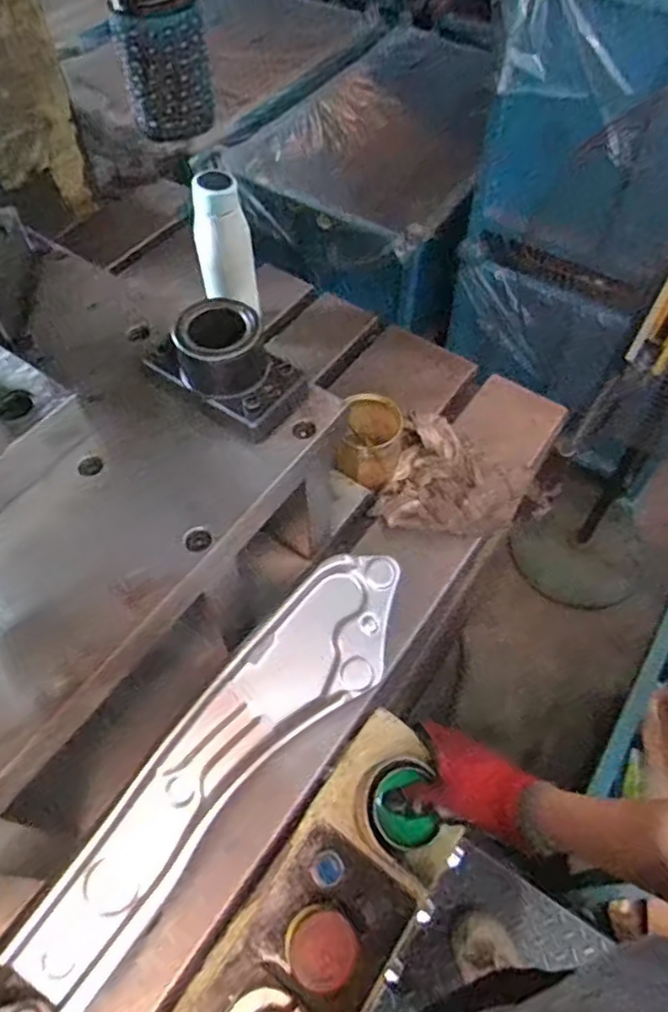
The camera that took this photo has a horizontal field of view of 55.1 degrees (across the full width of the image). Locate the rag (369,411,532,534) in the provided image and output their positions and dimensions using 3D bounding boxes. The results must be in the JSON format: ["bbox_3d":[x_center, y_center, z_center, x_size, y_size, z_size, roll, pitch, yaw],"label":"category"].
[{"bbox_3d":[0.151,-0.033,0.784,0.166,0.042,0.180,20,60,13],"label":"rag"}]

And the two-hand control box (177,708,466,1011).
[{"bbox_3d":[-0.043,0.408,0.538,0.126,0.070,0.475,30,63,19],"label":"two-hand control box"}]

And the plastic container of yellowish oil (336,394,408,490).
[{"bbox_3d":[0.047,-0.078,0.770,0.074,0.072,0.097,11,44,8],"label":"plastic container of yellowish oil"}]

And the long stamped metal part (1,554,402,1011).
[{"bbox_3d":[-0.079,0.212,0.553,0.112,0.043,0.440,33,63,20],"label":"long stamped metal part"}]

